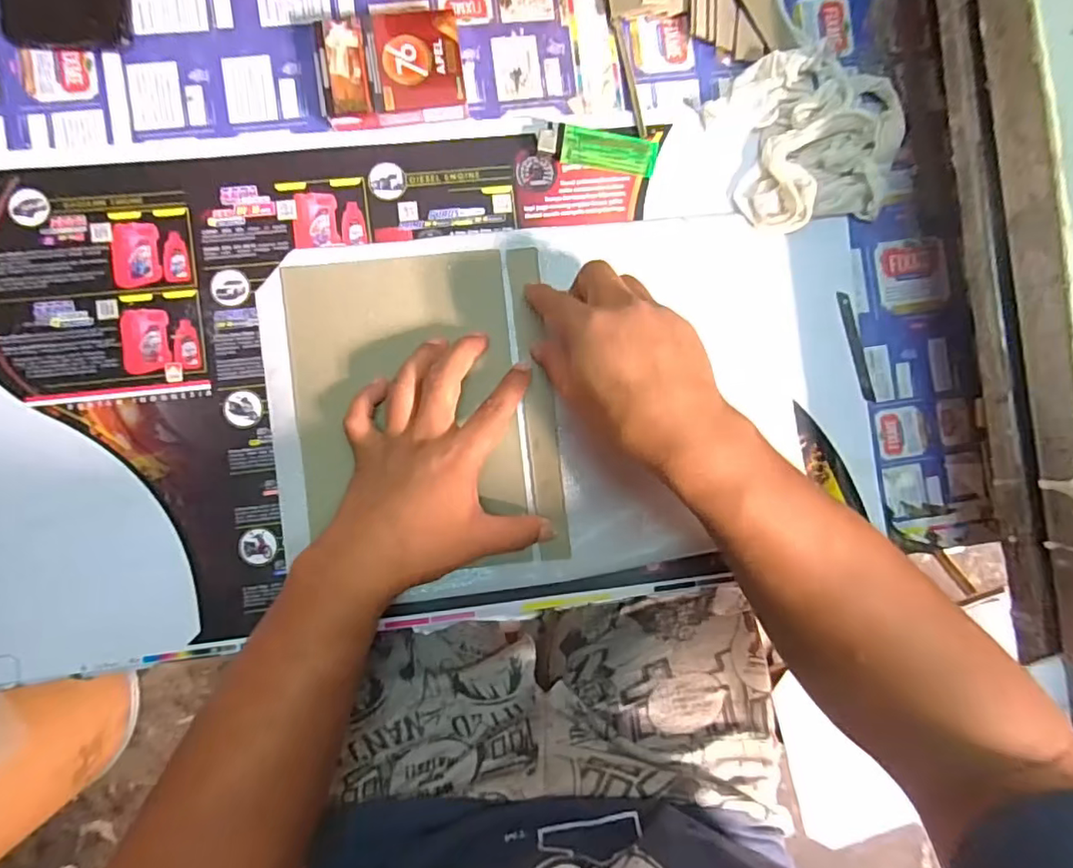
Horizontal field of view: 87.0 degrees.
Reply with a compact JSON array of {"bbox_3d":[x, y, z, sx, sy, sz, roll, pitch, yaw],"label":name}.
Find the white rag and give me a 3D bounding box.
[{"bbox_3d":[0.190,-0.202,0.387,0.123,0.025,0.113,-14,91,-5],"label":"white rag"}]

